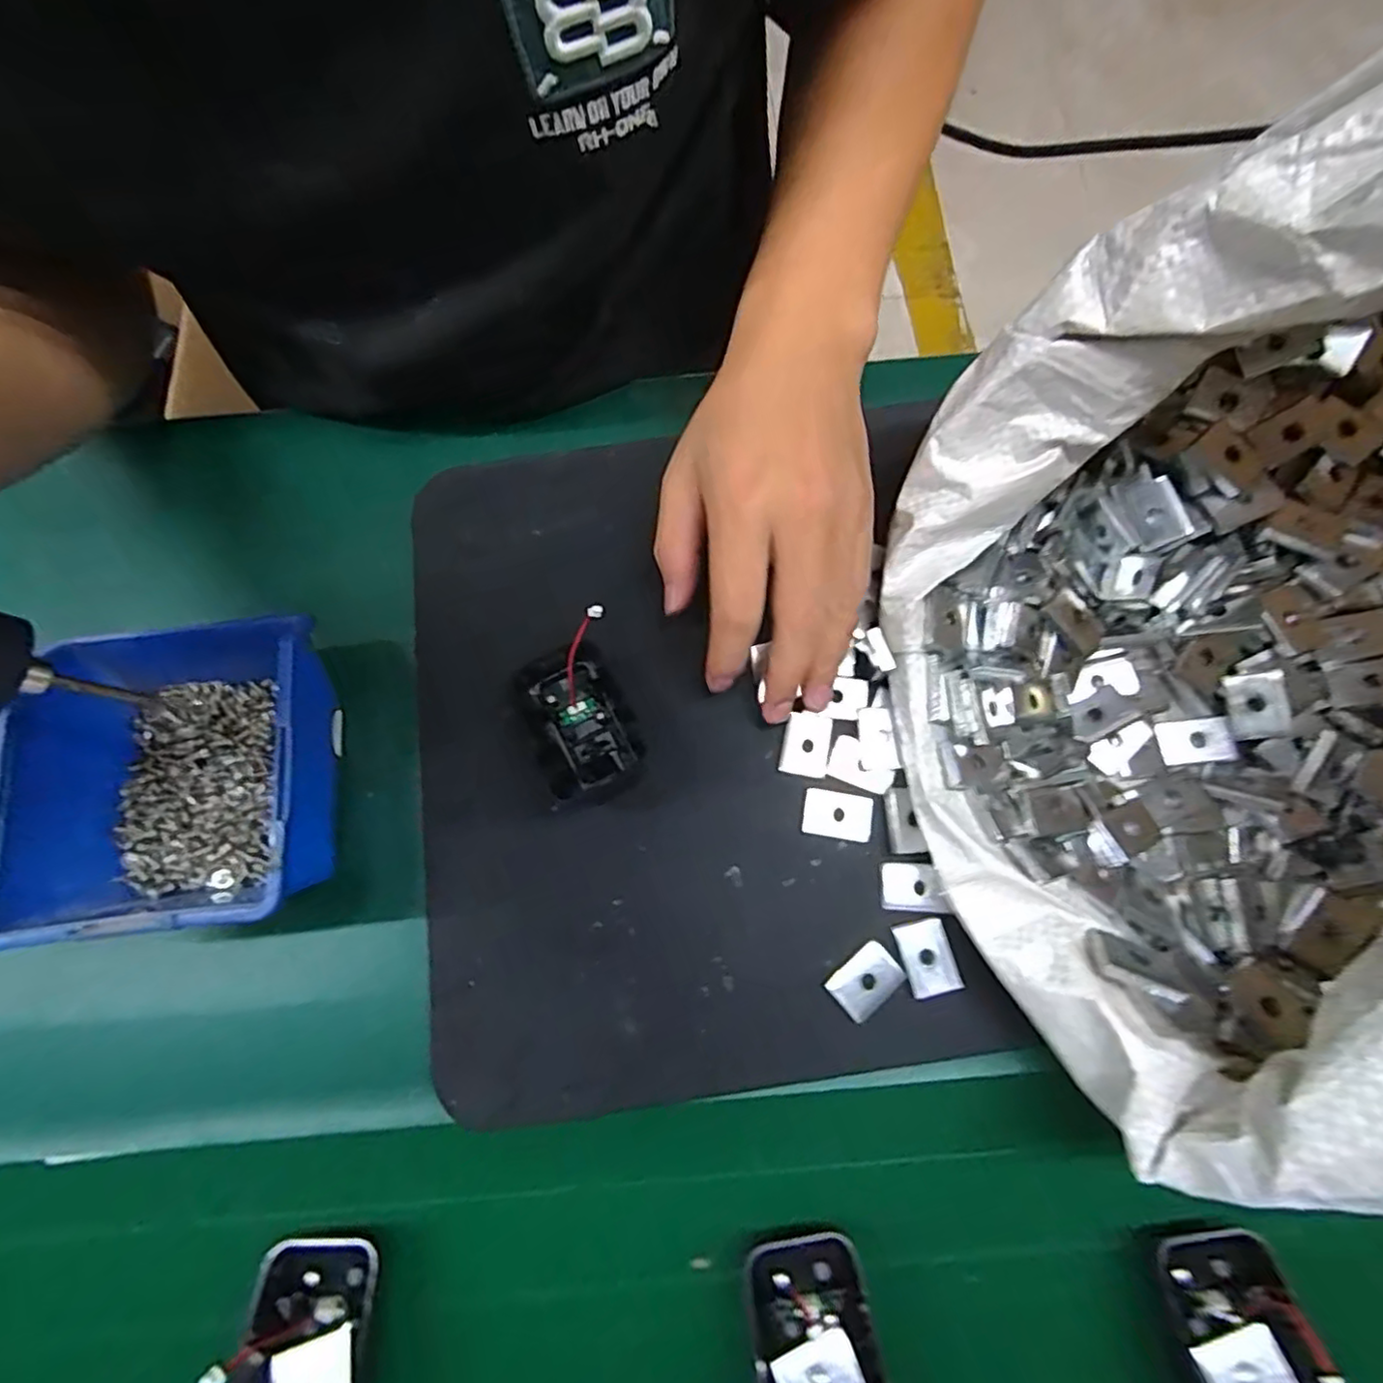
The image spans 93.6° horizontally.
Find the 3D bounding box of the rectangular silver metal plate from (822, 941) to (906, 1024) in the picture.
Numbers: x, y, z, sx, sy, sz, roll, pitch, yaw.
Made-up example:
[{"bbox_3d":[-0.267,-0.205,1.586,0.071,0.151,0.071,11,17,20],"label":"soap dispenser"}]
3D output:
[{"bbox_3d":[0.071,0.119,0.266,0.029,0.004,0.020,-40,79,-8],"label":"rectangular silver metal plate"}]

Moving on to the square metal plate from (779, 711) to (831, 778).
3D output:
[{"bbox_3d":[0.051,0.024,0.293,0.020,0.004,0.028,9,76,3],"label":"square metal plate"}]

